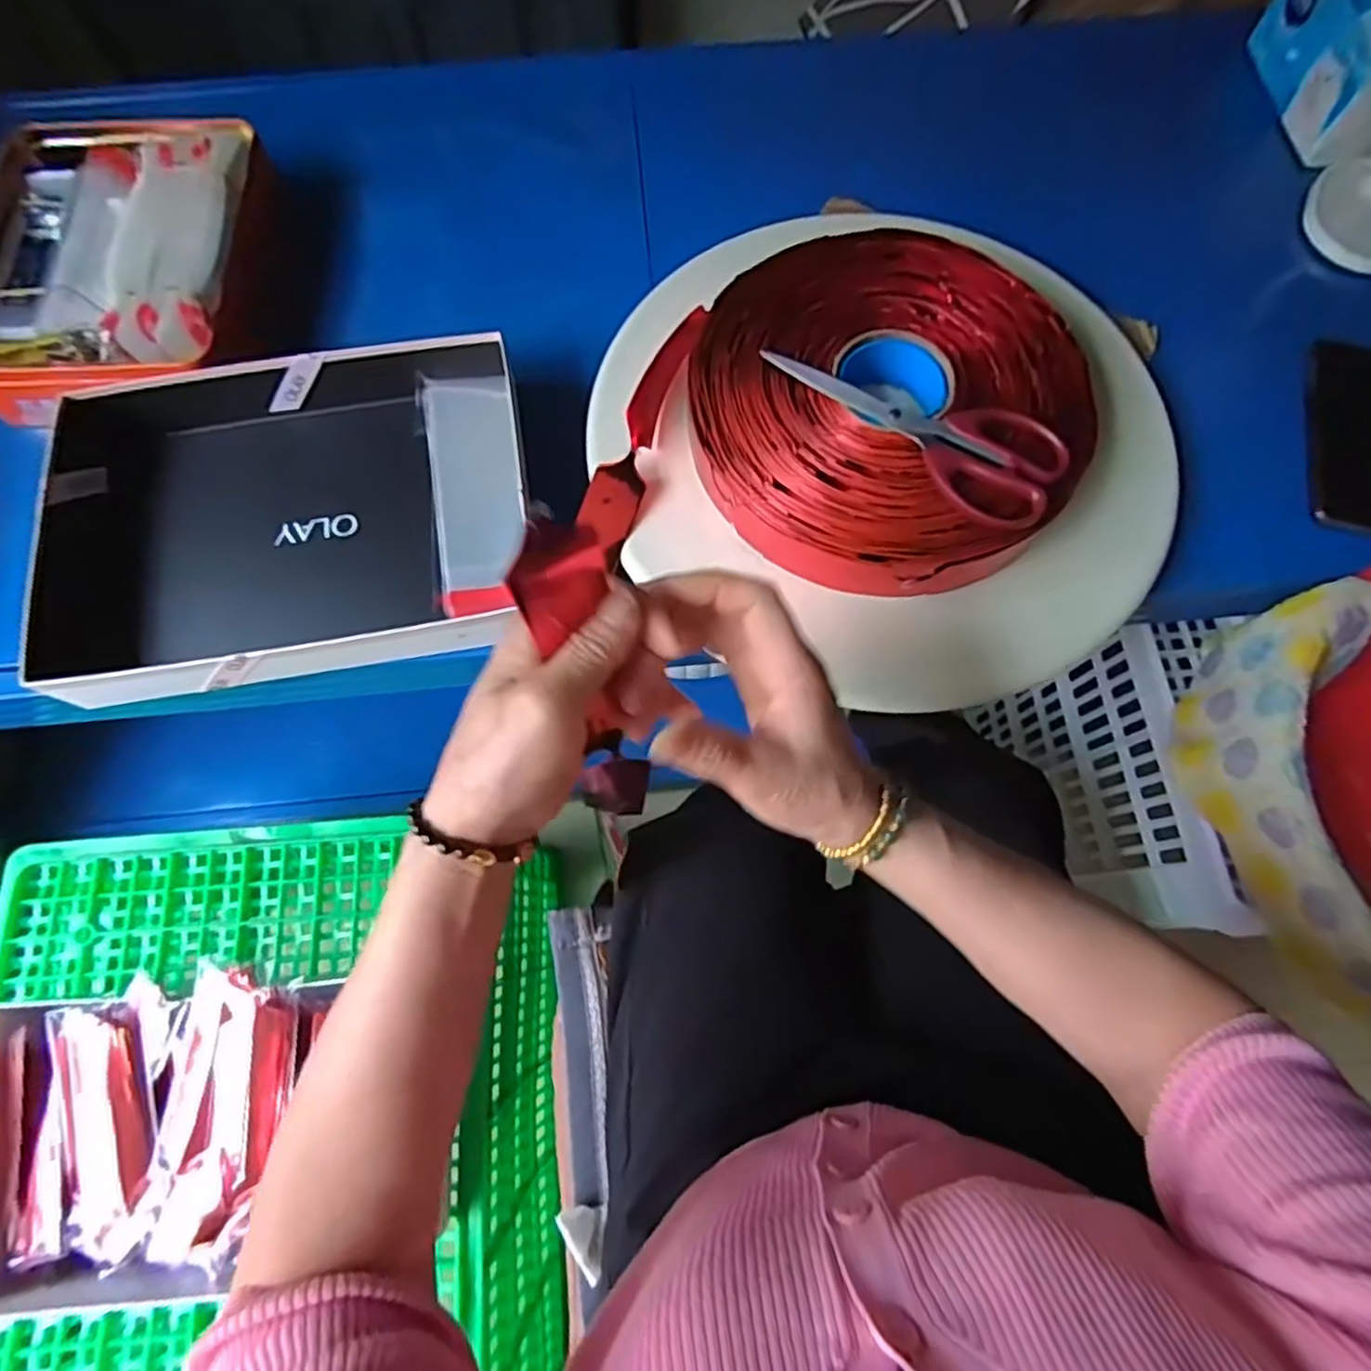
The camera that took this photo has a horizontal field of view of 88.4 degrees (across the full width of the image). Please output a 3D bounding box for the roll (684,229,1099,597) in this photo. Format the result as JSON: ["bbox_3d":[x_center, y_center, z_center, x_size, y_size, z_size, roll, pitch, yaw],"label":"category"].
[{"bbox_3d":[0.135,-0.193,0.478,0.256,0.047,0.268,0,72,0],"label":"roll"}]

